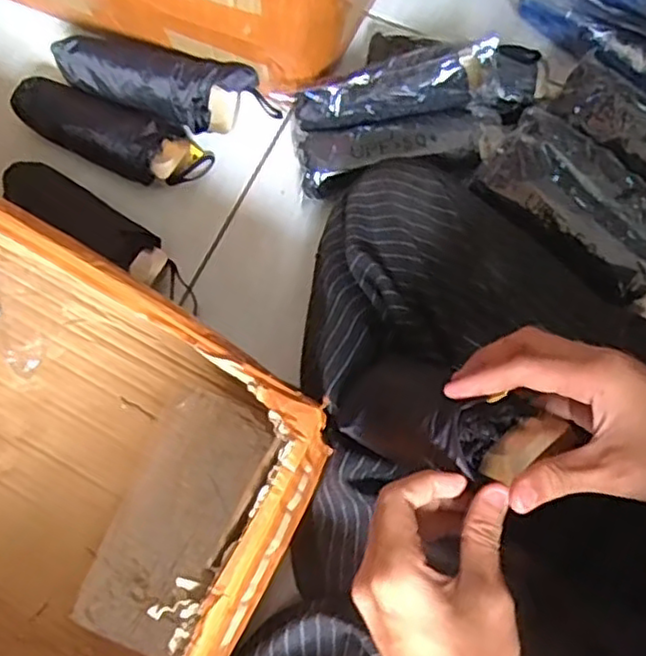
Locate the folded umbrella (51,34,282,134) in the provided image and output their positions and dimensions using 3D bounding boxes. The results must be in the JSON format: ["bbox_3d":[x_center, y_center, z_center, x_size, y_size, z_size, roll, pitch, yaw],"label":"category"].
[{"bbox_3d":[-0.149,-0.234,0.646,0.197,0.055,0.067,19,73,8],"label":"folded umbrella"}]

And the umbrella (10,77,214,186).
[{"bbox_3d":[-0.204,-0.187,0.639,0.185,0.040,0.066,21,74,8],"label":"umbrella"}]

